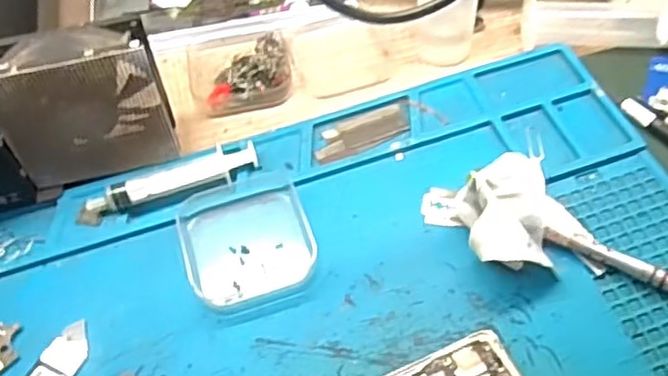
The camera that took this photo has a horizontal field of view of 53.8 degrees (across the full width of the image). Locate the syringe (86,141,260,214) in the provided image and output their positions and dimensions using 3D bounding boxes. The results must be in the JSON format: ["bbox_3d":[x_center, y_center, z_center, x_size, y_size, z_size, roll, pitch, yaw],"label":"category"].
[{"bbox_3d":[-0.086,-0.004,0.355,0.091,0.015,0.017,-17,56,-8],"label":"syringe"}]

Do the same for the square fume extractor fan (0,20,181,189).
[{"bbox_3d":[-0.128,-0.042,0.342,0.078,0.084,0.029,-15,56,-7],"label":"square fume extractor fan"}]

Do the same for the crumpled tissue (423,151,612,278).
[{"bbox_3d":[0.089,0.014,0.326,0.062,0.027,0.077,-26,58,-14],"label":"crumpled tissue"}]

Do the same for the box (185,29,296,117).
[{"bbox_3d":[-0.059,-0.079,0.410,0.064,0.014,0.064,-11,56,-4],"label":"box"}]

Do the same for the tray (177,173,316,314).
[{"bbox_3d":[-0.045,0.024,0.337,0.063,0.012,0.073,-17,56,-8],"label":"tray"}]

